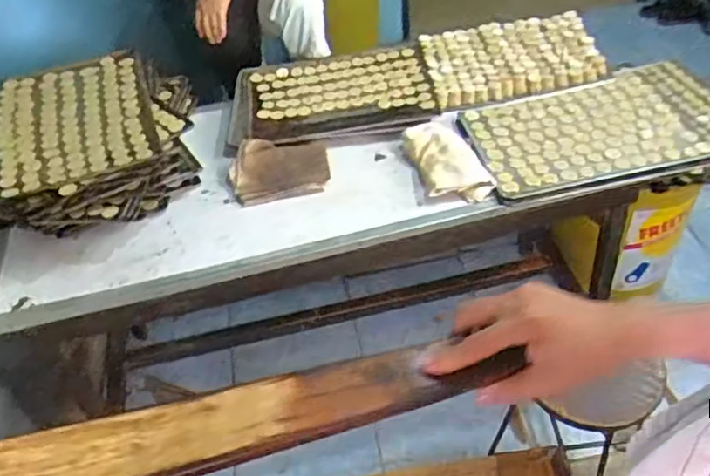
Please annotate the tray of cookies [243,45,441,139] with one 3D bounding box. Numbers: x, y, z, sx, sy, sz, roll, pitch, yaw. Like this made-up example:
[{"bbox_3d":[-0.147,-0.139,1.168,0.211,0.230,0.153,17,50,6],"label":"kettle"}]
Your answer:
[{"bbox_3d":[-0.043,-0.390,1.663,0.453,0.024,0.312,-8,44,-1],"label":"tray of cookies"}]

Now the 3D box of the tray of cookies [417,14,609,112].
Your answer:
[{"bbox_3d":[0.401,-0.485,1.711,0.441,0.036,0.307,-10,45,-2],"label":"tray of cookies"}]

